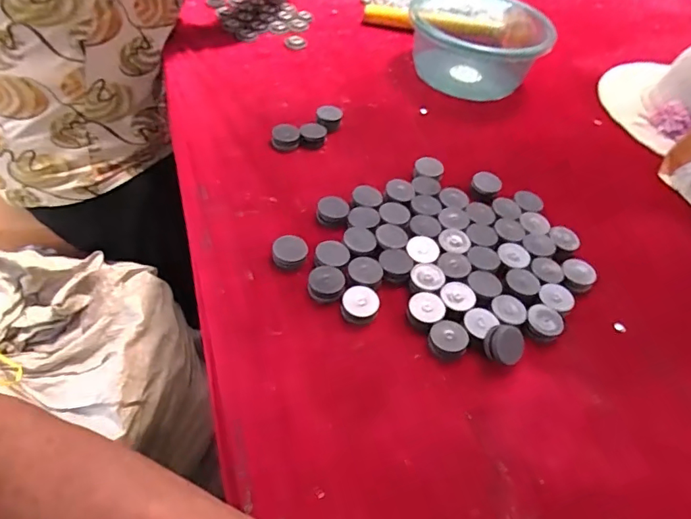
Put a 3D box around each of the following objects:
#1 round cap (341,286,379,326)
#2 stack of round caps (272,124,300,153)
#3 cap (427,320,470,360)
[{"bbox_3d":[0.013,0.043,0.465,0.035,0.014,0.034,4,49,-5],"label":"round cap"},{"bbox_3d":[-0.074,-0.153,0.620,0.031,0.020,0.031,10,49,0],"label":"stack of round caps"},{"bbox_3d":[0.093,0.072,0.451,0.034,0.011,0.035,4,49,-5],"label":"cap"}]

